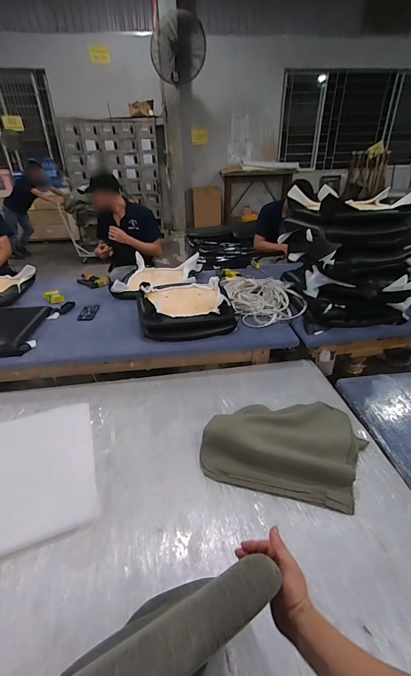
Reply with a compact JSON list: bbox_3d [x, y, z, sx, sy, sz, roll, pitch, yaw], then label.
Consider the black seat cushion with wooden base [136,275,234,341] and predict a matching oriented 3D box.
[{"bbox_3d":[-0.101,-0.162,1.610,0.463,0.158,0.404,-6,32,-9],"label":"black seat cushion with wooden base"}]

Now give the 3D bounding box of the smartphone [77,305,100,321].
[{"bbox_3d":[-0.632,-0.140,1.722,0.087,0.004,0.191,-3,32,-4],"label":"smartphone"}]

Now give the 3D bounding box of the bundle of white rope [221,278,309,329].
[{"bbox_3d":[0.299,-0.233,1.772,0.360,0.090,0.503,-8,32,-12],"label":"bundle of white rope"}]

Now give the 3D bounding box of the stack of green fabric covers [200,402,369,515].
[{"bbox_3d":[0.265,0.342,1.094,0.506,0.104,0.380,10,33,15],"label":"stack of green fabric covers"}]

